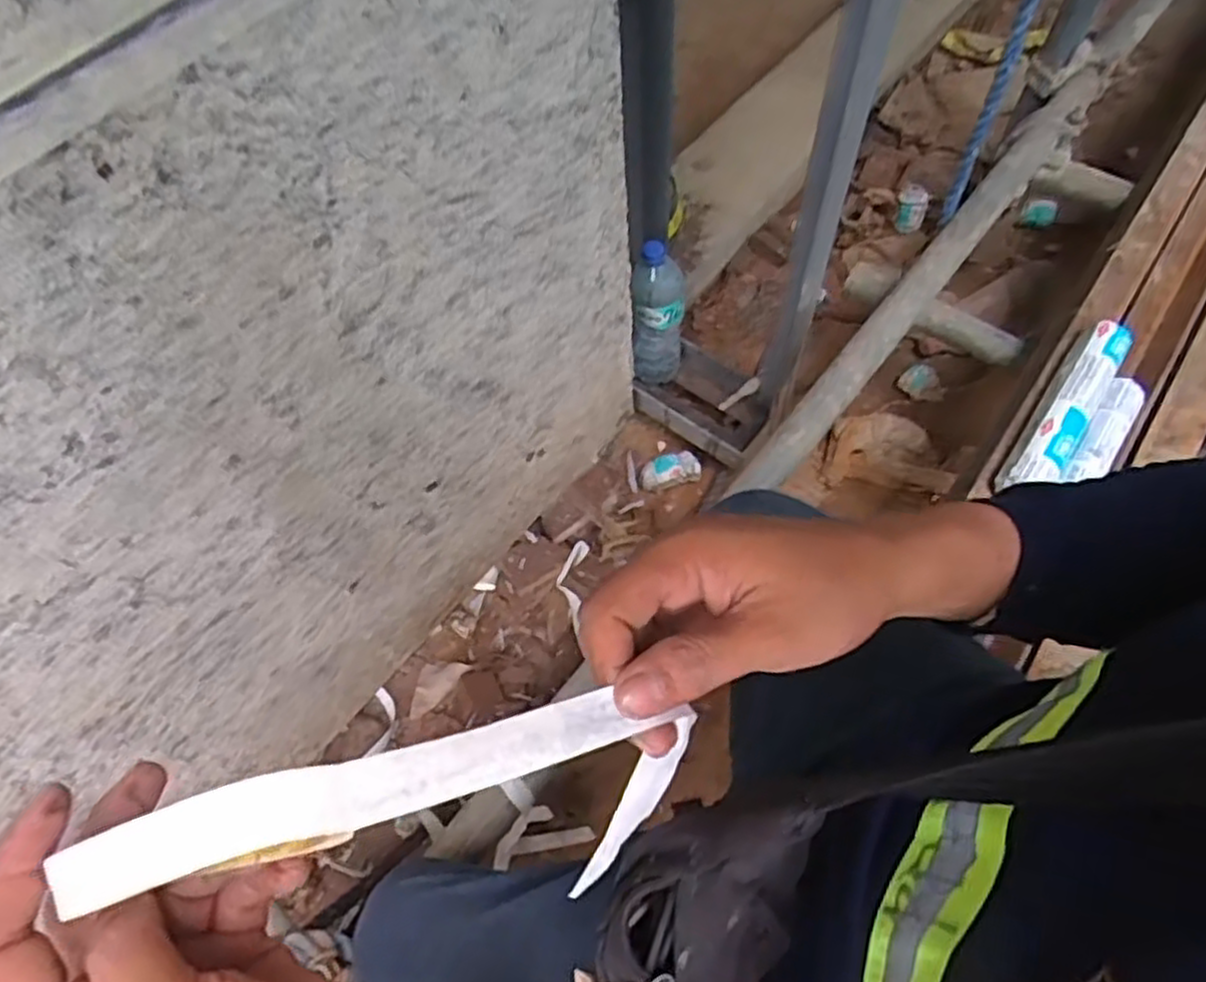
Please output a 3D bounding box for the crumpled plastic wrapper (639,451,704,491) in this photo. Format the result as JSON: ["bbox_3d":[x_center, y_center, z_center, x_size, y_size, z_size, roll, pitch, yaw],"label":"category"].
[{"bbox_3d":[0.106,-0.036,1.206,0.095,0.031,0.047,-8,62,-1],"label":"crumpled plastic wrapper"}]

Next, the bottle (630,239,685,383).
[{"bbox_3d":[0.082,-0.256,1.139,0.073,0.254,0.059,1,62,4],"label":"bottle"}]

